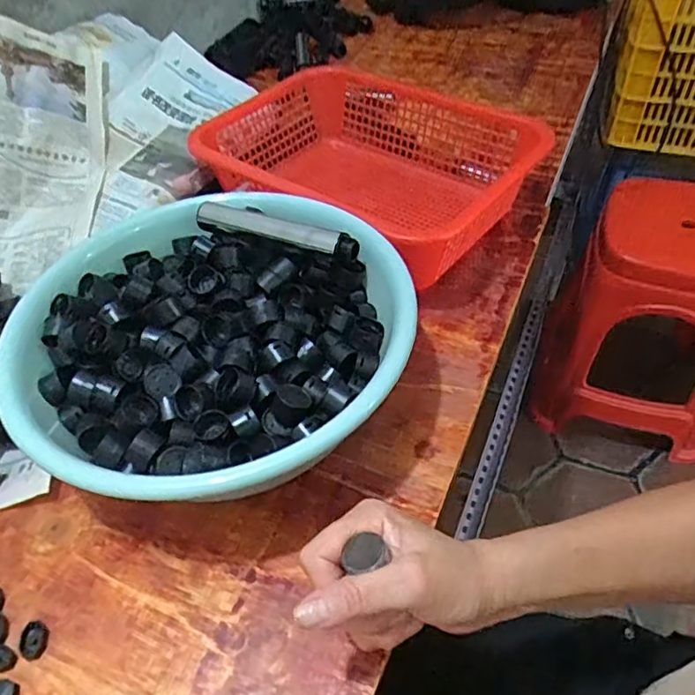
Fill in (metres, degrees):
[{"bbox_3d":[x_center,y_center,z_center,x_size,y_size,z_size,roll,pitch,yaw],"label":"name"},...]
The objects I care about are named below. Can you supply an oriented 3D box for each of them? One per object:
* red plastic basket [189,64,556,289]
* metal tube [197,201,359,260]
[{"bbox_3d":[0.016,-0.201,0.661,0.316,0.101,0.258,29,56,27],"label":"red plastic basket"},{"bbox_3d":[-0.061,-0.098,0.508,0.155,0.030,0.023,17,51,18],"label":"metal tube"}]

